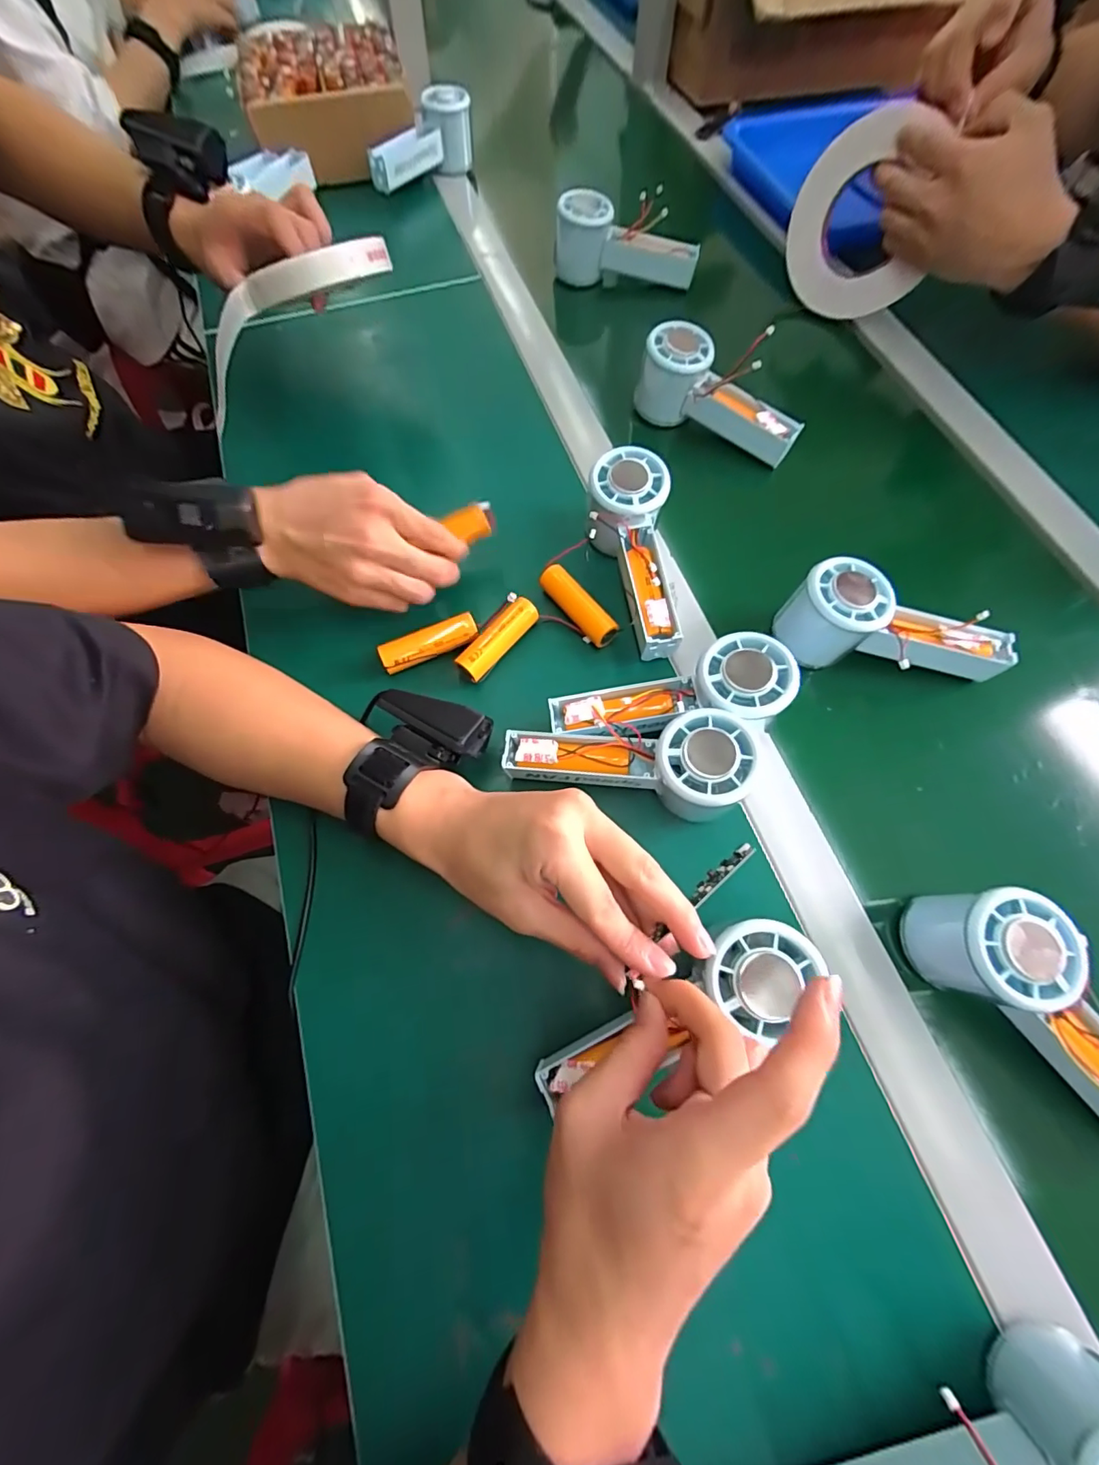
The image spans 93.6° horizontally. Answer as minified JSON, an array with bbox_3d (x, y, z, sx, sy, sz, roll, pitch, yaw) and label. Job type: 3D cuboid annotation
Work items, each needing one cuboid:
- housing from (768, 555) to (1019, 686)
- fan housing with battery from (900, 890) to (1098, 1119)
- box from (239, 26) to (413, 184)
[{"bbox_3d":[0.241,-0.076,0.359,0.154,0.054,0.048,7,68,2],"label":"housing"},{"bbox_3d":[0.270,0.148,0.270,0.052,0.059,0.150,-41,74,-16],"label":"fan housing with battery"},{"bbox_3d":[-0.265,-0.762,0.629,0.183,0.087,0.209,-8,68,-4],"label":"box"}]

